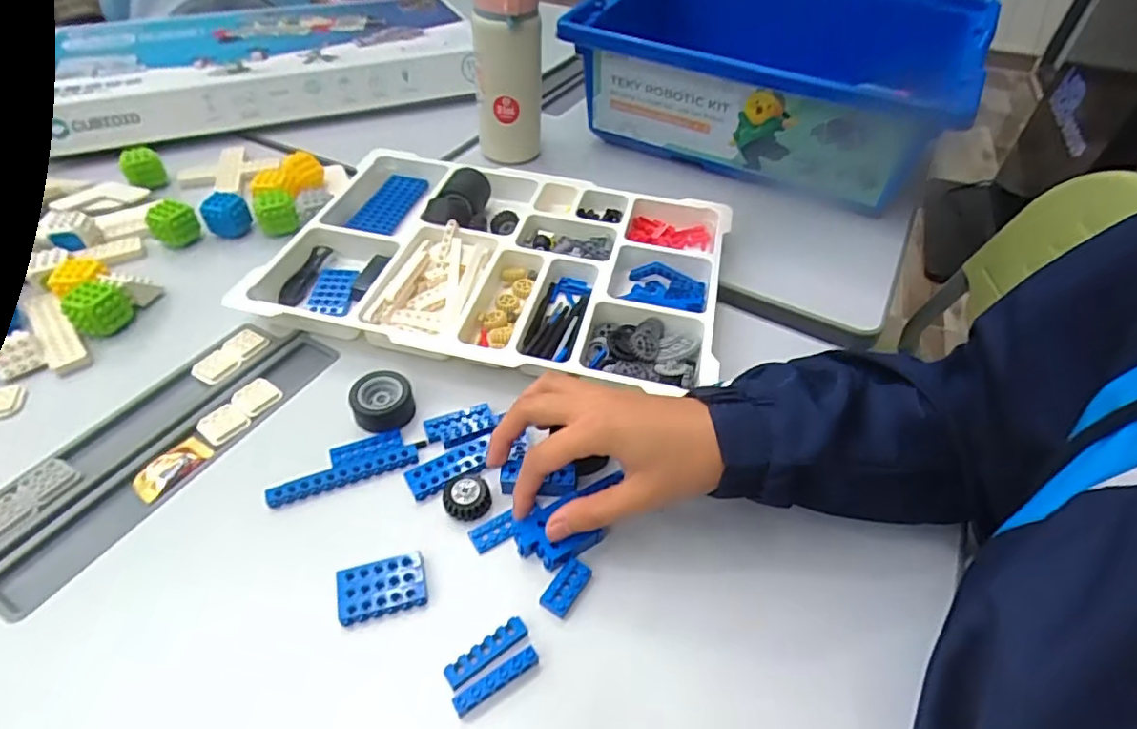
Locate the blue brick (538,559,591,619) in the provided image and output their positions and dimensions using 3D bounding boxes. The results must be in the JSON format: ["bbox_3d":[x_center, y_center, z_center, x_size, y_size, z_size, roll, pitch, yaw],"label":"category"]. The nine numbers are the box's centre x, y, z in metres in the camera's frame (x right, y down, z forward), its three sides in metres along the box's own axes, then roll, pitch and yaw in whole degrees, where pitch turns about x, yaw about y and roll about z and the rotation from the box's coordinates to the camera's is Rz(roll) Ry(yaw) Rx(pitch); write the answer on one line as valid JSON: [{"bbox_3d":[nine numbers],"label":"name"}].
[{"bbox_3d":[-0.002,0.128,0.343,0.018,0.008,0.032,29,51,23],"label":"blue brick"}]

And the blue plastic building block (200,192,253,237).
[{"bbox_3d":[-0.324,-0.143,0.560,0.032,0.030,0.034,24,50,19],"label":"blue plastic building block"}]

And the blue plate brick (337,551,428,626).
[{"bbox_3d":[-0.106,0.128,0.339,0.047,0.014,0.032,-12,48,-14],"label":"blue plate brick"}]

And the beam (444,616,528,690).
[{"bbox_3d":[-0.044,0.154,0.317,0.046,0.011,0.014,-27,53,-26],"label":"beam"}]

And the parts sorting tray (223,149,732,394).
[{"bbox_3d":[-0.067,-0.100,0.521,0.389,0.035,0.259,11,46,8],"label":"parts sorting tray"}]

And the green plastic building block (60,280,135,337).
[{"bbox_3d":[-0.371,-0.044,0.466,0.038,0.037,0.041,21,50,16],"label":"green plastic building block"}]

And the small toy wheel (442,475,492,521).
[{"bbox_3d":[-0.066,0.084,0.376,0.028,0.013,0.028,1,46,-2],"label":"small toy wheel"}]

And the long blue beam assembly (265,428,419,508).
[{"bbox_3d":[-0.151,0.065,0.394,0.093,0.009,0.034,-15,49,-17],"label":"long blue beam assembly"}]

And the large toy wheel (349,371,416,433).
[{"bbox_3d":[-0.132,0.025,0.420,0.040,0.021,0.040,1,46,-2],"label":"large toy wheel"}]

